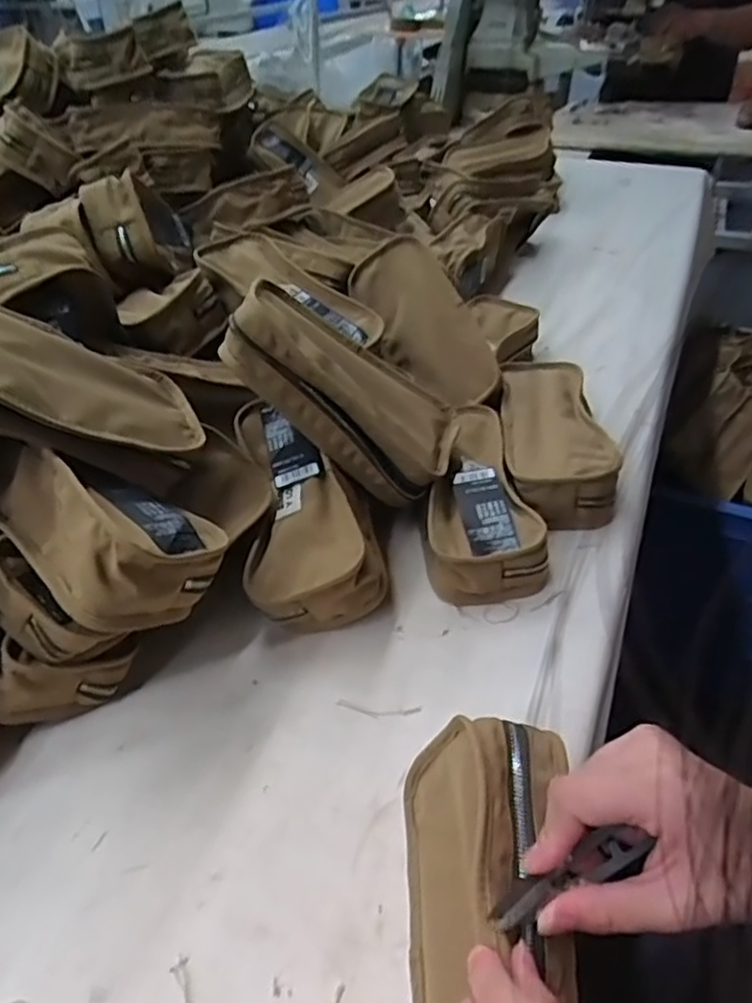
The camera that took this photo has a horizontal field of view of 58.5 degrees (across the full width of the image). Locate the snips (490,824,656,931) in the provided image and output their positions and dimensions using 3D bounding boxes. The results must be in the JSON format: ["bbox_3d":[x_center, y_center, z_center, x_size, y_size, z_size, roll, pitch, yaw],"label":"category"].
[{"bbox_3d":[0.082,0.162,0.289,0.076,0.011,0.017,-17,44,-19],"label":"snips"}]

